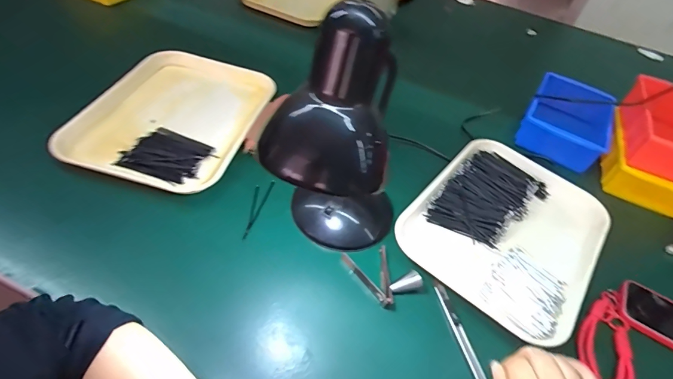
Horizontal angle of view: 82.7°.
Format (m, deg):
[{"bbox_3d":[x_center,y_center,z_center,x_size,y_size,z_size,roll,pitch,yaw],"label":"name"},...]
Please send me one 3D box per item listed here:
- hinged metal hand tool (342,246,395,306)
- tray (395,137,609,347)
[{"bbox_3d":[0.045,0.102,0.451,0.056,0.008,0.072,-9,52,-18],"label":"hinged metal hand tool"},{"bbox_3d":[0.244,0.043,0.534,0.229,0.020,0.301,36,52,20],"label":"tray"}]

